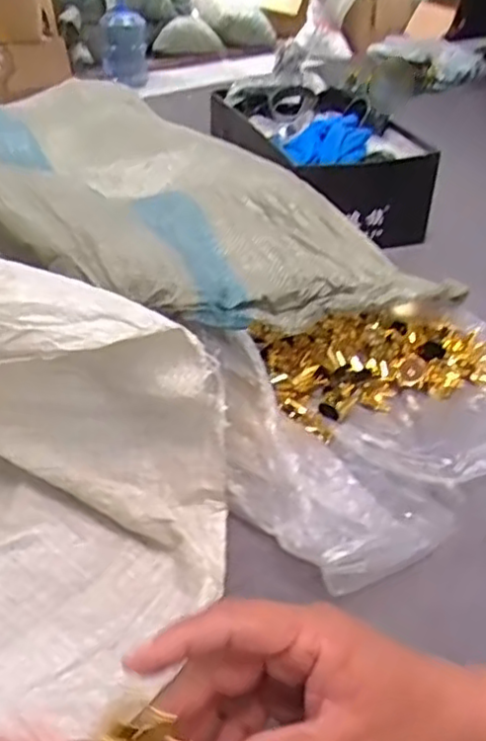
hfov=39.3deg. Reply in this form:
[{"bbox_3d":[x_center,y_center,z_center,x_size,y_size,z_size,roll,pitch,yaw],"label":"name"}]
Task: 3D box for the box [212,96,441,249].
[{"bbox_3d":[0.100,-0.273,0.908,0.201,0.114,0.320,-7,37,-13],"label":"box"}]

